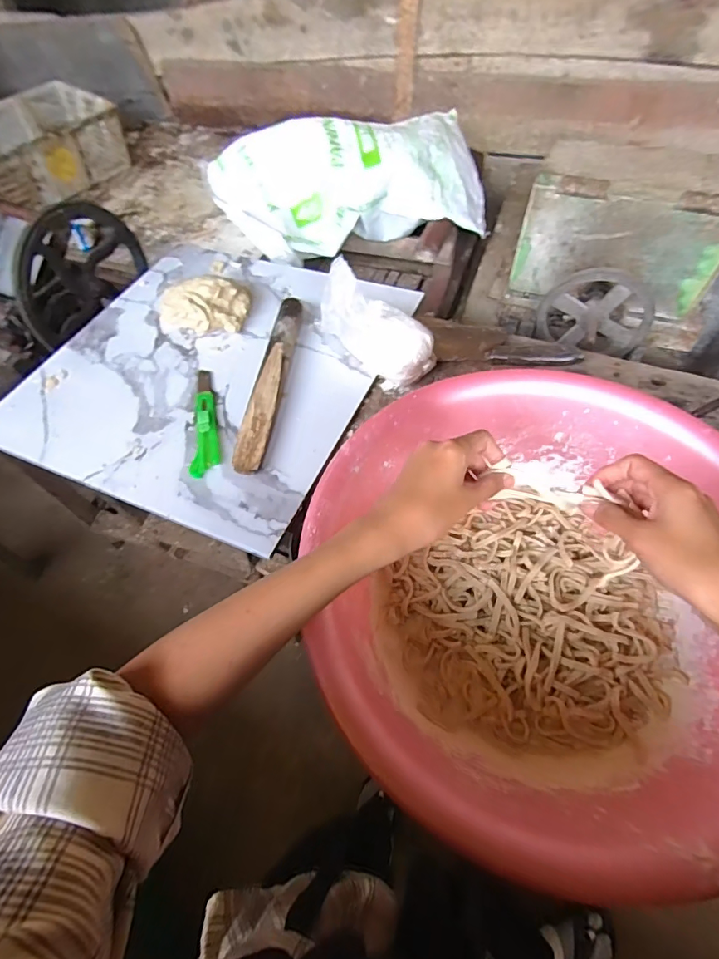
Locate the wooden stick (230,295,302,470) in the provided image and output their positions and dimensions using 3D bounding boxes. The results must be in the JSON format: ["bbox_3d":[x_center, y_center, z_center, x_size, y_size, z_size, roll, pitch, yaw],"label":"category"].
[{"bbox_3d":[-0.118,-0.141,0.634,0.033,0.028,0.306,6,59,6],"label":"wooden stick"}]

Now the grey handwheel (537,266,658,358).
[{"bbox_3d":[0.442,-0.301,0.871,0.199,0.177,0.069,20,57,4],"label":"grey handwheel"}]

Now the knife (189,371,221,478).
[{"bbox_3d":[-0.204,-0.083,0.626,0.037,0.016,0.188,-8,58,-2],"label":"knife"}]

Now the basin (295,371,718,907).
[{"bbox_3d":[0.163,0.082,0.423,0.394,0.116,0.386,-1,58,2],"label":"basin"}]

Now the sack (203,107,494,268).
[{"bbox_3d":[-0.034,-0.758,1.182,0.687,0.181,0.388,-12,58,-4],"label":"sack"}]

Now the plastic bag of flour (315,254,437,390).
[{"bbox_3d":[0.022,-0.215,0.631,0.175,0.116,0.076,37,67,23],"label":"plastic bag of flour"}]

